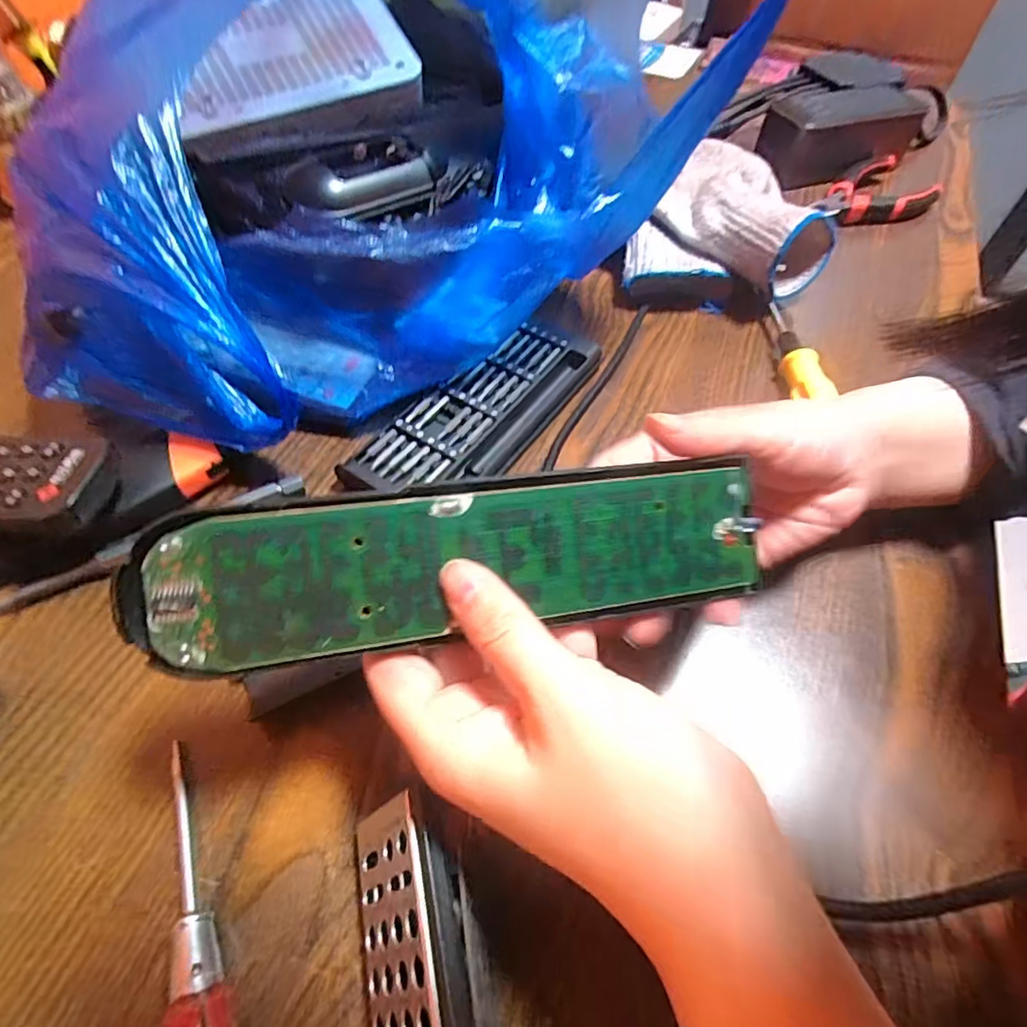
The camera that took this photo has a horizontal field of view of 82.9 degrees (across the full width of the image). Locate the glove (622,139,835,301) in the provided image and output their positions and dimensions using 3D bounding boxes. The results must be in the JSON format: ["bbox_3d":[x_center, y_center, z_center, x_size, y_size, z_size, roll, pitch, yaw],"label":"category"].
[{"bbox_3d":[0.143,-0.190,0.389,0.127,0.063,0.118,7,53,3],"label":"glove"}]

